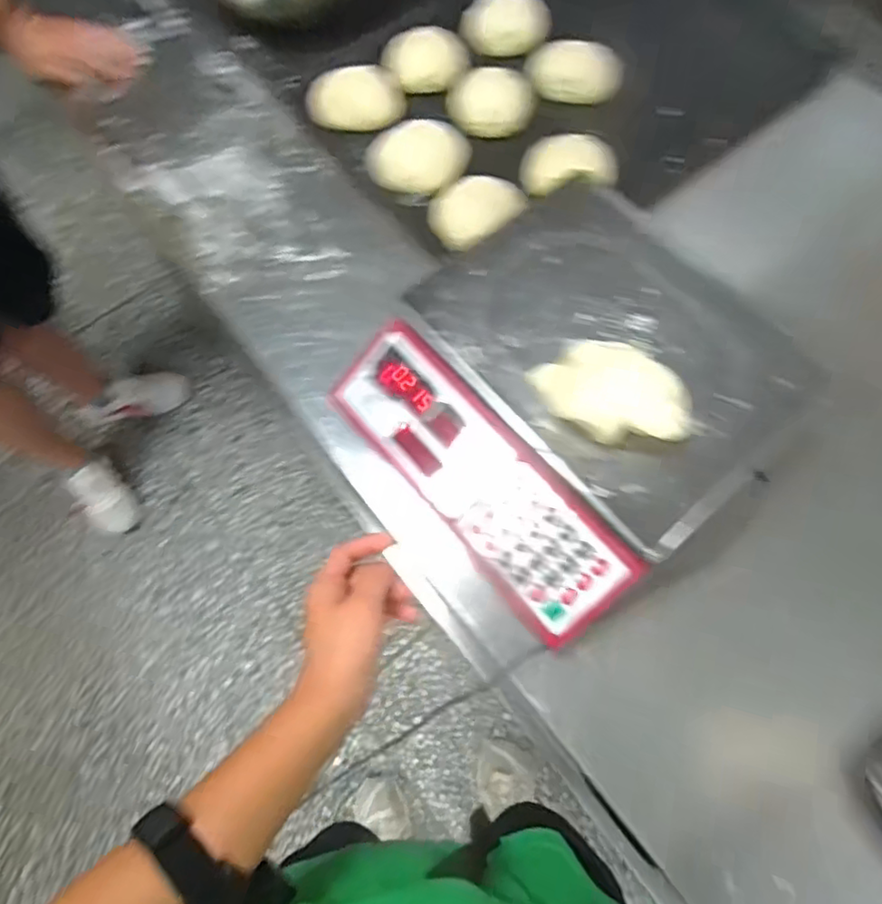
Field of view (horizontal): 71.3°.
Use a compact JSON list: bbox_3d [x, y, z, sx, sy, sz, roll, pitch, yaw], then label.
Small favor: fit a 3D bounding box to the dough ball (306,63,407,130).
[{"bbox_3d":[-0.105,-0.428,0.755,0.107,0.037,0.084,-23,69,-8],"label":"dough ball"}]

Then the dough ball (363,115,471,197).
[{"bbox_3d":[-0.022,-0.338,0.713,0.109,0.038,0.095,-31,70,-11],"label":"dough ball"}]

